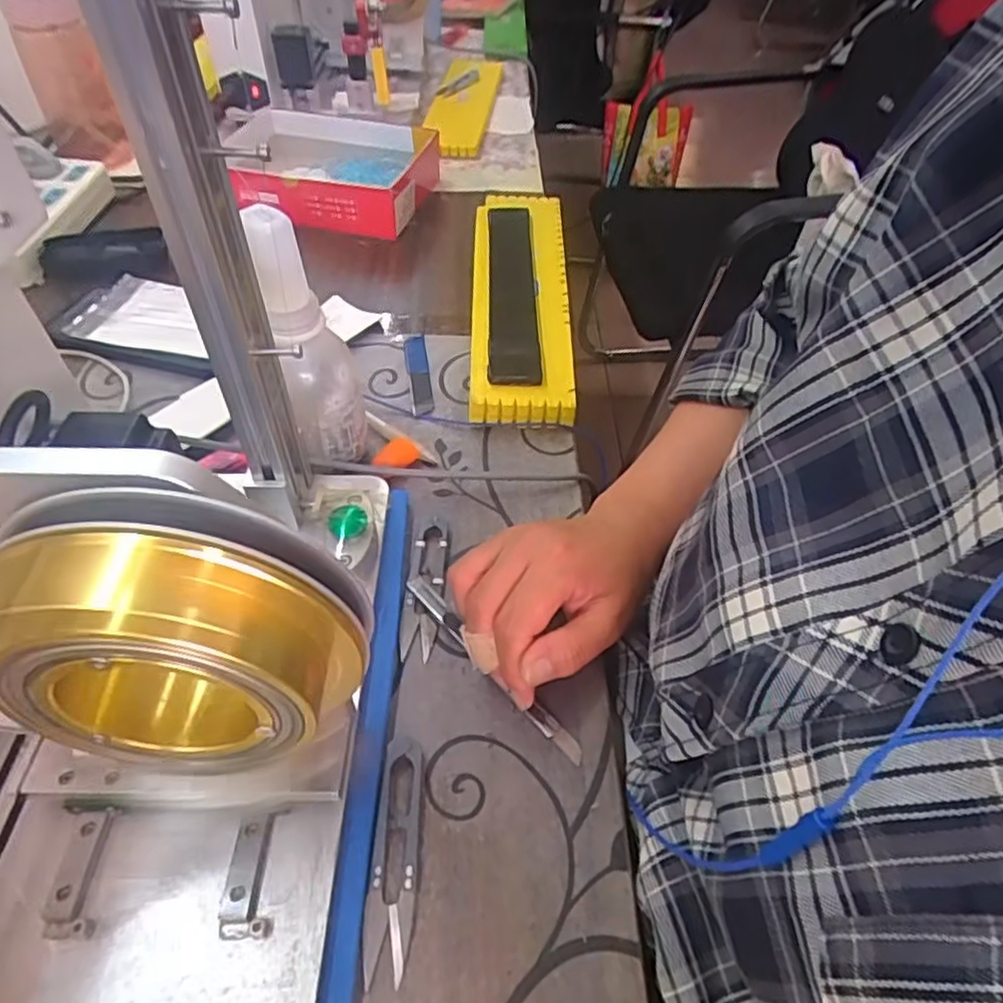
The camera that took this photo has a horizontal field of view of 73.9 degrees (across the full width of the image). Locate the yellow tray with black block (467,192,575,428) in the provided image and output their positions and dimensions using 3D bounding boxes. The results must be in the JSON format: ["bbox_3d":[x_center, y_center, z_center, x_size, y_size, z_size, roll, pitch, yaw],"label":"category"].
[{"bbox_3d":[0.017,-0.190,0.615,0.084,0.043,0.325,2,49,-2],"label":"yellow tray with black block"}]

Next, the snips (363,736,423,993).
[{"bbox_3d":[-0.050,0.164,0.315,0.023,0.008,0.101,2,49,-2],"label":"snips"}]

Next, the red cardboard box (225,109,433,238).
[{"bbox_3d":[-0.195,-0.375,0.759,0.226,0.061,0.184,16,52,8],"label":"red cardboard box"}]

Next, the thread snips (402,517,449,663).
[{"bbox_3d":[-0.047,0.052,0.420,0.021,0.008,0.099,4,49,0],"label":"thread snips"}]

